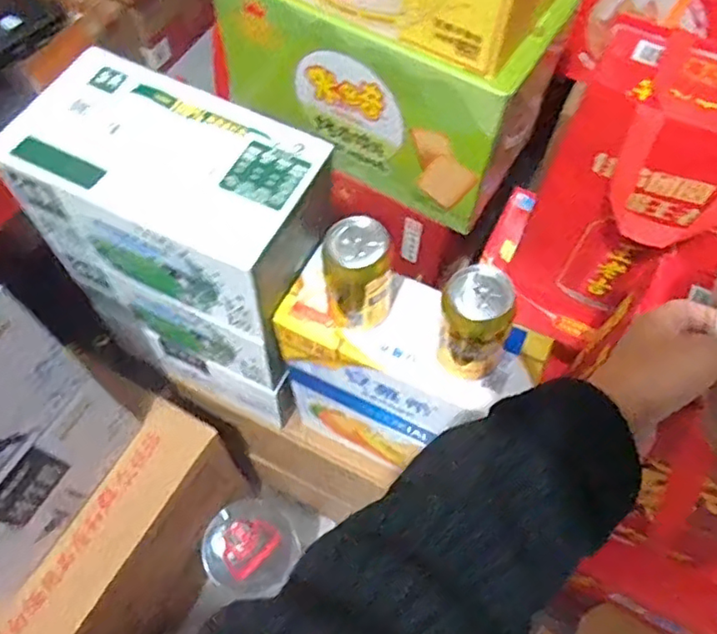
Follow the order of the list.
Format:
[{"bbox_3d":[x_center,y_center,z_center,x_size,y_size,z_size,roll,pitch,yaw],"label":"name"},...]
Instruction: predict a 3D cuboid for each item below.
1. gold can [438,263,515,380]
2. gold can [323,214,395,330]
[{"bbox_3d":[0.102,0.011,0.548,0.058,0.109,0.065,18,62,12],"label":"gold can"},{"bbox_3d":[0.001,-0.038,0.576,0.061,0.109,0.053,-4,60,0],"label":"gold can"}]

